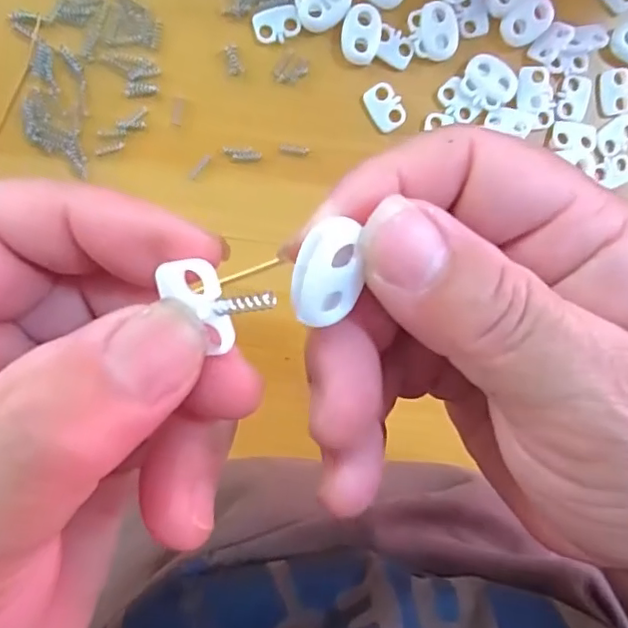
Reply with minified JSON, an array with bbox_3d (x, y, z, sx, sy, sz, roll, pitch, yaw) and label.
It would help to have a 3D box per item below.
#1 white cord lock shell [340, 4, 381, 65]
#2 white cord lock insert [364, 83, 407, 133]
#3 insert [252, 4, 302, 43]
[{"bbox_3d":[0.019,-0.110,0.229,0.015,0.004,0.022,10,94,-6],"label":"white cord lock shell"},{"bbox_3d":[0.029,-0.083,0.232,0.013,0.004,0.019,-28,97,-2],"label":"white cord lock insert"},{"bbox_3d":[-0.015,-0.114,0.227,0.018,0.004,0.013,-14,96,-3],"label":"insert"}]

